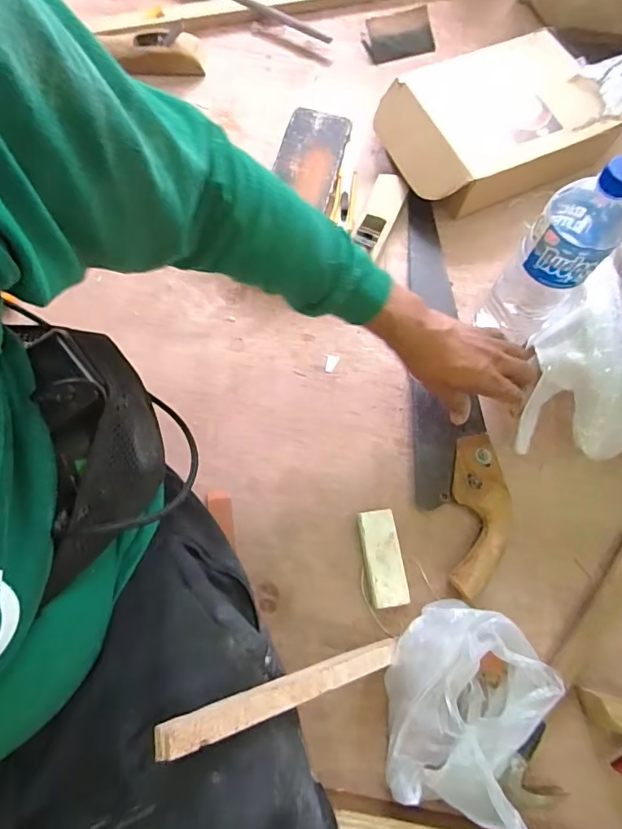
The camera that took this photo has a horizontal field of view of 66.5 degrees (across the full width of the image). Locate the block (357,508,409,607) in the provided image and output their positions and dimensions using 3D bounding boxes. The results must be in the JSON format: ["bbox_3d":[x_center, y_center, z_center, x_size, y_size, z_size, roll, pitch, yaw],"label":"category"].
[{"bbox_3d":[0.080,0.160,0.531,0.042,0.021,0.101,-7,73,-5],"label":"block"}]

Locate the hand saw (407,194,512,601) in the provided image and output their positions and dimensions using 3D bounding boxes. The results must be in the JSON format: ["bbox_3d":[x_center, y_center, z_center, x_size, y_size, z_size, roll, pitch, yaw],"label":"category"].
[{"bbox_3d":[0.171,-0.052,0.599,0.107,0.035,0.516,-3,71,-1],"label":"hand saw"}]

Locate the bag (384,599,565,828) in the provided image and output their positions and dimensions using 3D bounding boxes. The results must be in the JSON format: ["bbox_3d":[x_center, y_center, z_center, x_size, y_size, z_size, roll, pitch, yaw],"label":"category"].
[{"bbox_3d":[0.147,0.317,0.458,0.150,0.083,0.241,8,72,0],"label":"bag"}]

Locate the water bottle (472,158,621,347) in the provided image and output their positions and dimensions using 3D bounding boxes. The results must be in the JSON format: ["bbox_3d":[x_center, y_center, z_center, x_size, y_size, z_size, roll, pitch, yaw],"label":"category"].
[{"bbox_3d":[0.256,-0.162,0.492,0.077,0.224,0.073,43,75,10],"label":"water bottle"}]

